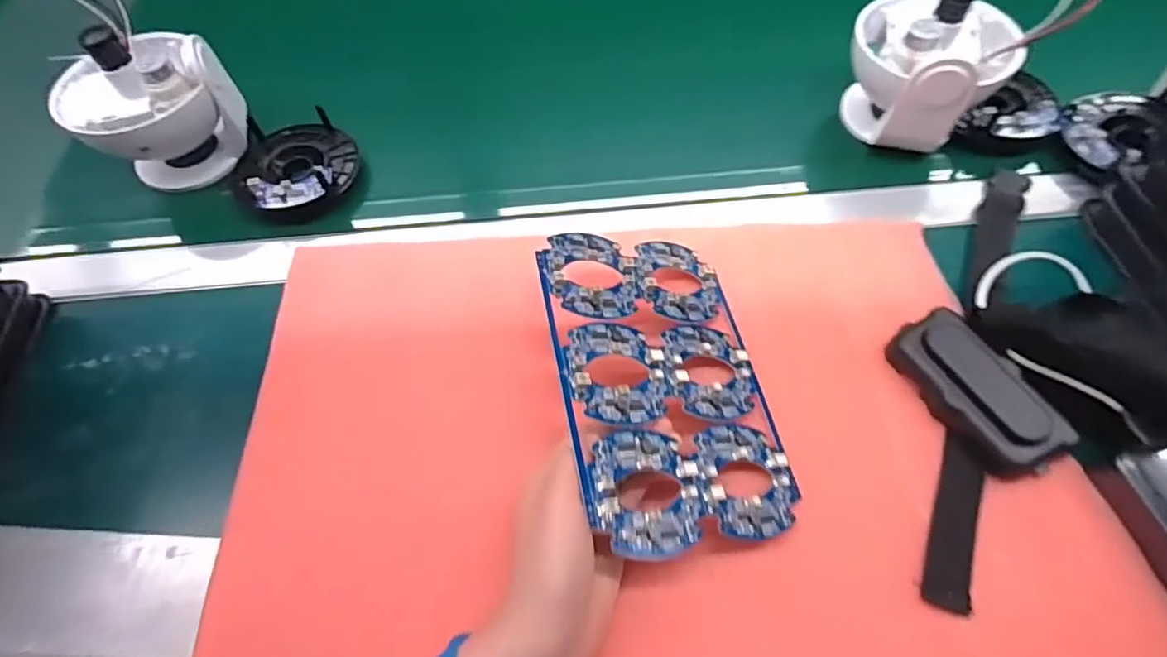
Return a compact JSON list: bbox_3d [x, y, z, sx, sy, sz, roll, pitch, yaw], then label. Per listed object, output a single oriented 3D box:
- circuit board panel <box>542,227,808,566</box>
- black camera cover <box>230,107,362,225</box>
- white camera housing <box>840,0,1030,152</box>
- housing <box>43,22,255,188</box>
[{"bbox_3d":[0.051,0.026,0.347,0.137,0.006,0.199,1,59,-25],"label":"circuit board panel"},{"bbox_3d":[-0.244,-0.139,0.483,0.098,0.037,0.104,-34,67,-16],"label":"black camera cover"},{"bbox_3d":[0.276,-0.212,0.458,0.111,0.100,0.109,24,65,13],"label":"white camera housing"},{"bbox_3d":[-0.350,-0.180,0.465,0.105,0.119,0.109,30,66,16],"label":"housing"}]

